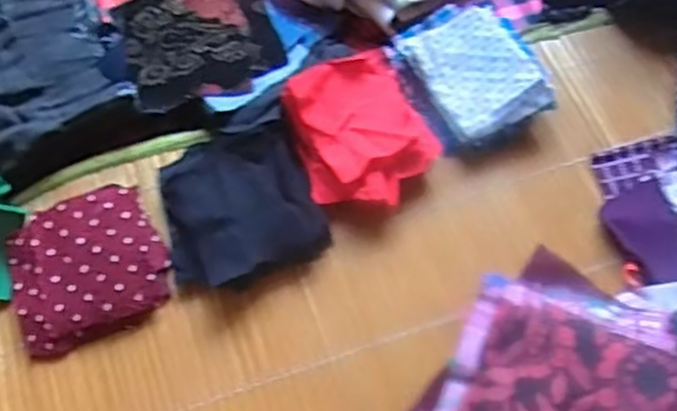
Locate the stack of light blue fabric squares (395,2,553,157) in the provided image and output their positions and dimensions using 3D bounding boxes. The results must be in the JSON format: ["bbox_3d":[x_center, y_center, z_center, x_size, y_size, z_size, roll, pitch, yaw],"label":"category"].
[{"bbox_3d":[0.083,-0.083,0.445,0.074,0.026,0.095,-22,63,-9],"label":"stack of light blue fabric squares"}]

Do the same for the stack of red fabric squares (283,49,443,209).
[{"bbox_3d":[0.011,-0.042,0.420,0.081,0.040,0.089,-32,65,-14],"label":"stack of red fabric squares"}]

